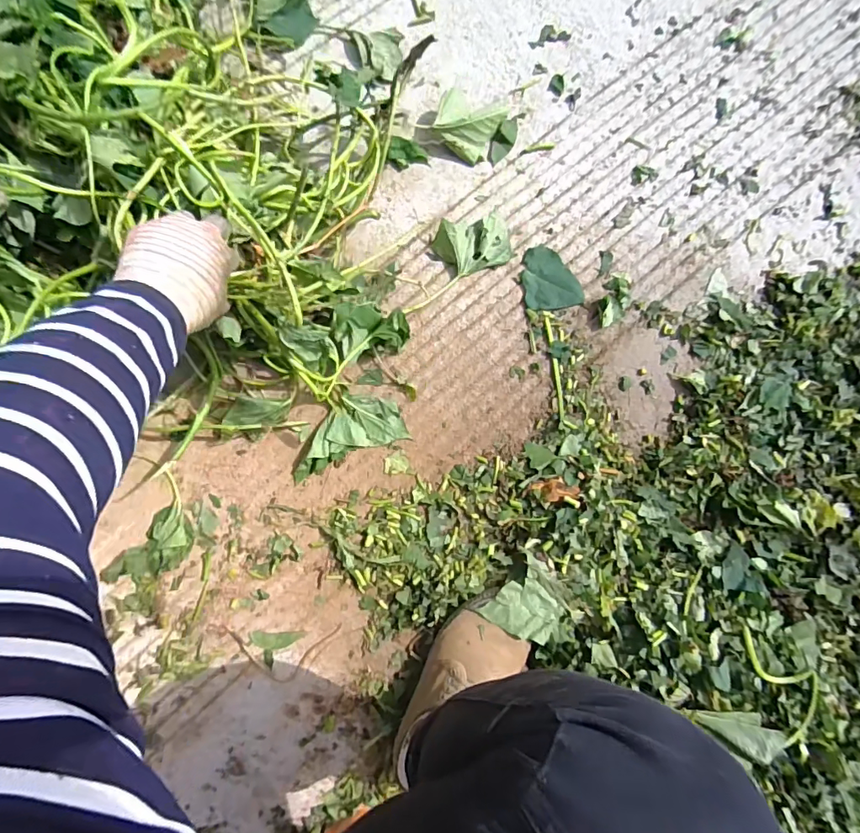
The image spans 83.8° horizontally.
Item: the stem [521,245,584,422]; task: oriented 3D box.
[{"bbox_3d":[0.180,-0.120,0.648,0.076,0.009,0.230,-12,85,-3],"label":"stem"}]

